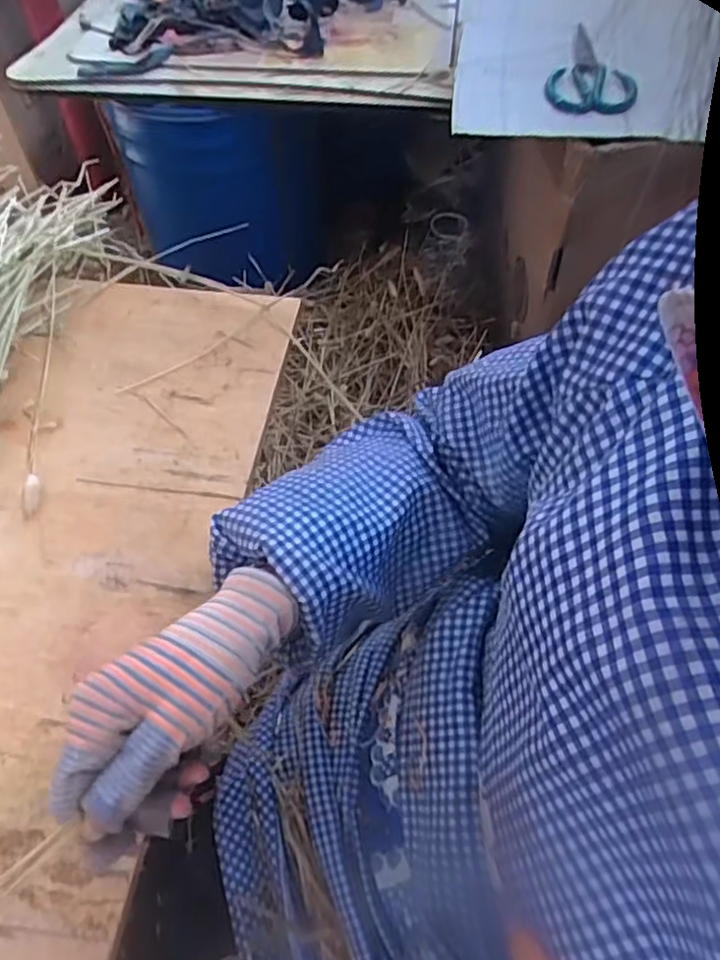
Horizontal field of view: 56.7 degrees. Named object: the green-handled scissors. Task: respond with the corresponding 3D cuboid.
[{"bbox_3d":[0.292,-0.501,0.817,0.102,0.015,0.201,18,57,13],"label":"green-handled scissors"}]

